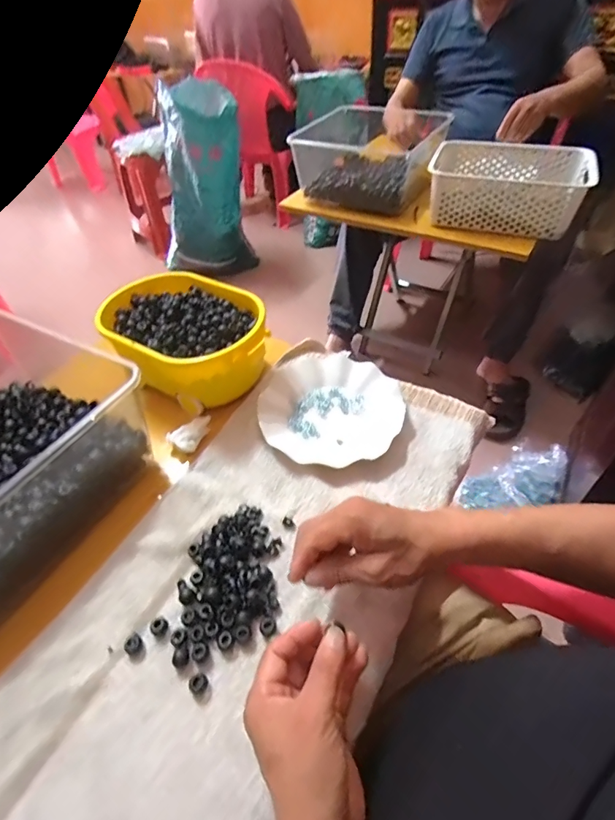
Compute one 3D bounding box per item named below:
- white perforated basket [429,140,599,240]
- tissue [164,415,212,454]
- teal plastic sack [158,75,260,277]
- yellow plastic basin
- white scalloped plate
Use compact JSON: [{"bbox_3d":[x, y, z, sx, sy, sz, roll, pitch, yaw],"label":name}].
[{"bbox_3d":[0.422,-0.476,0.913,0.310,0.106,0.202,17,51,19],"label":"white perforated basket"},{"bbox_3d":[-0.144,0.030,0.536,0.060,0.021,0.034,-32,53,-23],"label":"tissue"},{"bbox_3d":[-0.411,-0.811,1.627,0.360,0.630,0.241,-16,48,-10],"label":"teal plastic sack"},{"bbox_3d":[-0.165,-0.101,0.596,0.245,0.081,0.164,24,53,24],"label":"yellow plastic basin"},{"bbox_3d":[0.031,-0.005,0.559,0.182,0.023,0.182,-2,47,2],"label":"white scalloped plate"}]

